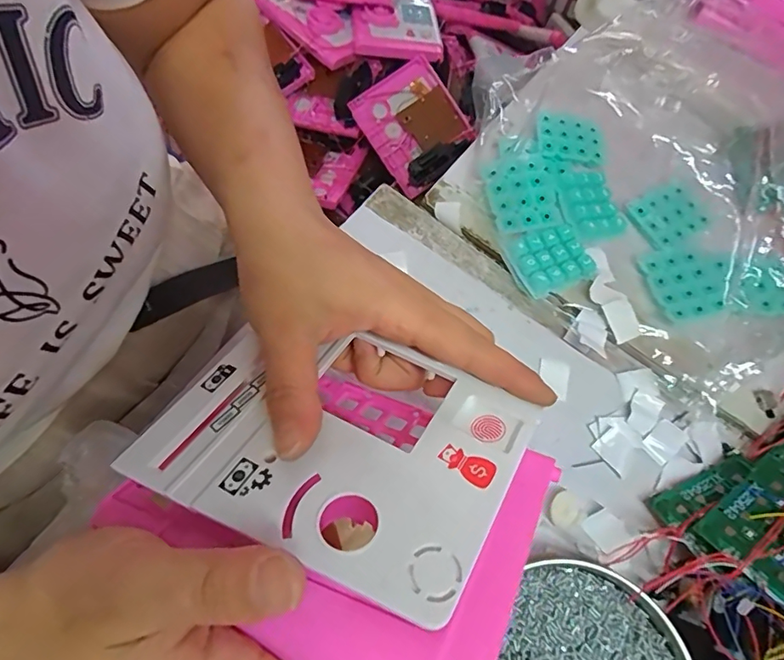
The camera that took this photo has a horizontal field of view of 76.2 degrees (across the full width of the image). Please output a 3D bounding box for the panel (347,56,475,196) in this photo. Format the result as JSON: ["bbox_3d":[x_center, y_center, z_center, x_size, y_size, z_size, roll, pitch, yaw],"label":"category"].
[{"bbox_3d":[0.033,-0.293,0.716,0.132,0.019,0.164,-35,85,1],"label":"panel"}]

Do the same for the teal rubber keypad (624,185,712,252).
[{"bbox_3d":[0.213,-0.087,0.386,0.055,0.005,0.042,-23,73,-12],"label":"teal rubber keypad"}]

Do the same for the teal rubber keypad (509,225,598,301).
[{"bbox_3d":[0.114,-0.051,0.362,0.055,0.010,0.045,-23,73,-13],"label":"teal rubber keypad"}]

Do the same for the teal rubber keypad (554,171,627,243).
[{"bbox_3d":[0.149,-0.095,0.378,0.047,0.008,0.056,-19,78,-20],"label":"teal rubber keypad"}]

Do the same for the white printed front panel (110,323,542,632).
[{"bbox_3d":[-0.024,0.043,0.211,0.142,0.007,0.105,20,49,18],"label":"white printed front panel"}]

